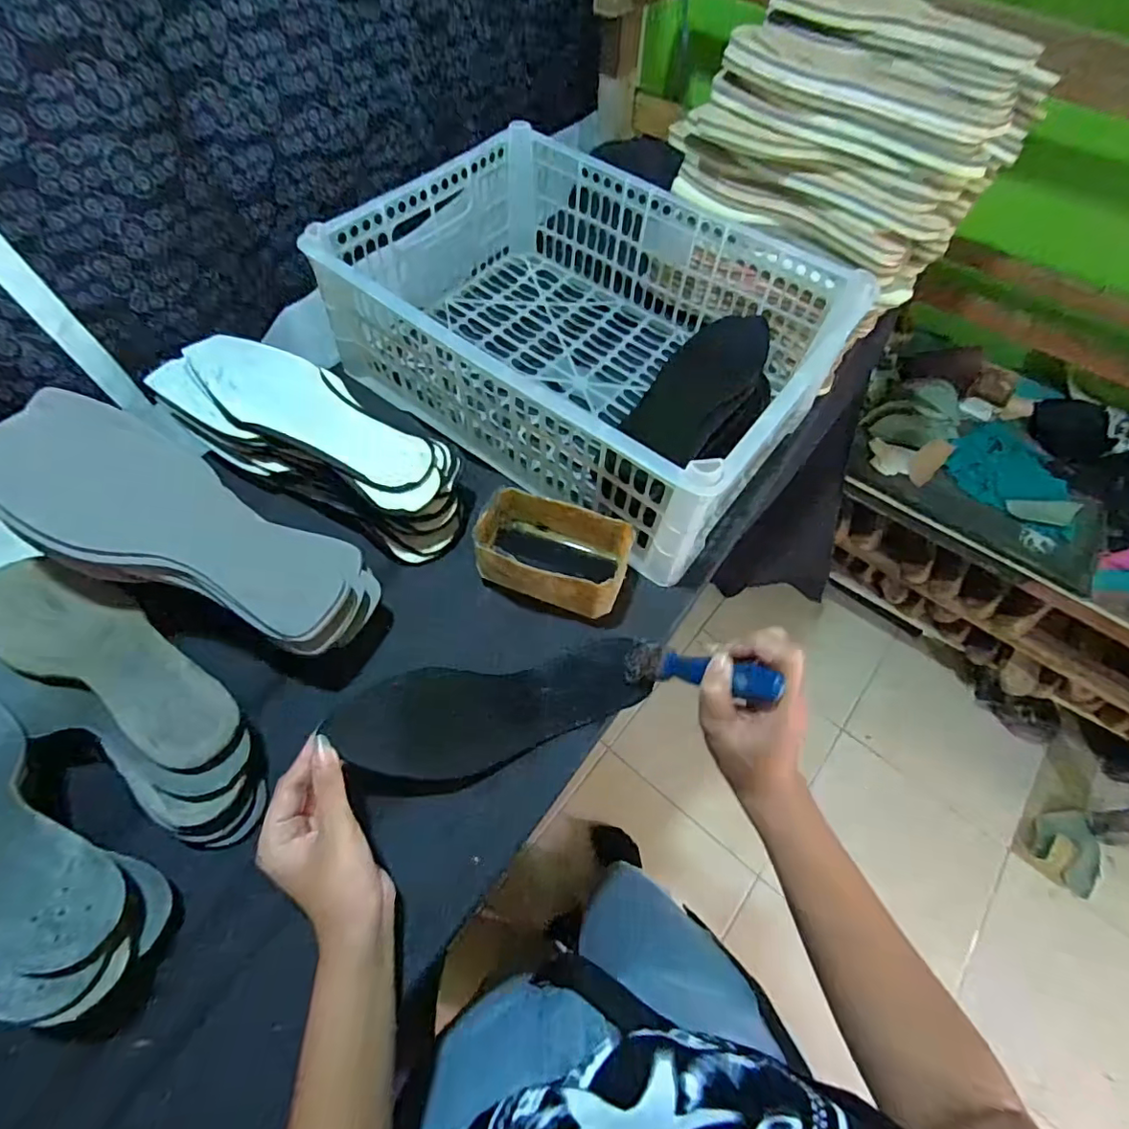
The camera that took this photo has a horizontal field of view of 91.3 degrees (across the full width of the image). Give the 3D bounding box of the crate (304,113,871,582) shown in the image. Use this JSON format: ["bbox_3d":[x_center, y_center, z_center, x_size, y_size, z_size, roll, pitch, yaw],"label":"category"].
[{"bbox_3d":[0.023,-0.233,0.558,0.428,0.151,0.310,35,64,17],"label":"crate"}]

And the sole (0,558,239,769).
[{"bbox_3d":[-0.332,0.064,0.401,0.246,0.023,0.074,26,62,13],"label":"sole"}]

